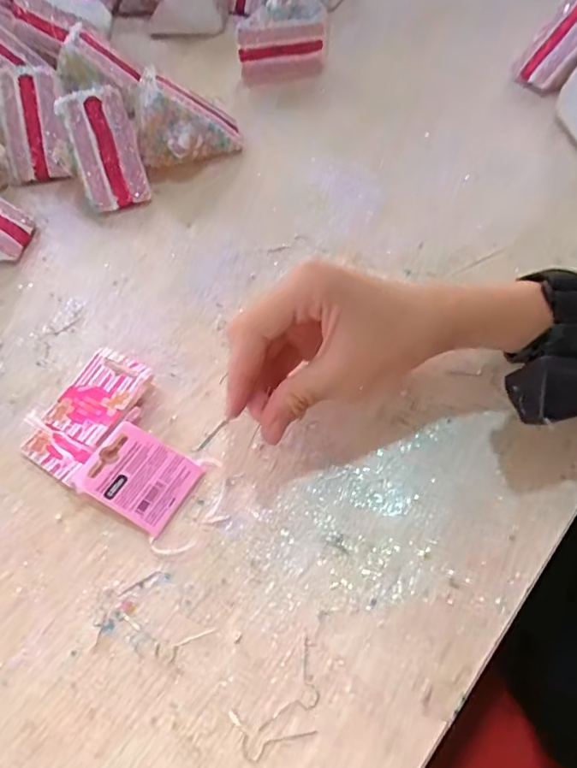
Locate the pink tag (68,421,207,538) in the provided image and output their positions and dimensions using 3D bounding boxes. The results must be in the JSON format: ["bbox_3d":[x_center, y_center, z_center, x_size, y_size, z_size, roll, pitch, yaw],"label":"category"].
[{"bbox_3d":[-0.083,0.050,0.302,0.059,0.004,0.046,28,61,13],"label":"pink tag"}]

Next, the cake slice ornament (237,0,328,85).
[{"bbox_3d":[-0.006,-0.332,0.527,0.088,0.063,0.037,-16,55,-8],"label":"cake slice ornament"}]

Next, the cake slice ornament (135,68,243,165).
[{"bbox_3d":[-0.083,-0.220,0.455,0.085,0.066,0.058,-11,54,-5],"label":"cake slice ornament"}]

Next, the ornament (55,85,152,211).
[{"bbox_3d":[-0.144,-0.183,0.431,0.049,0.068,0.064,-18,55,-10],"label":"ornament"}]

